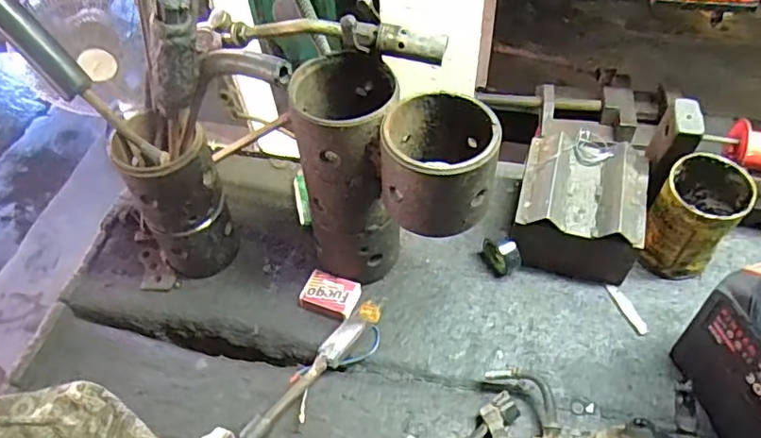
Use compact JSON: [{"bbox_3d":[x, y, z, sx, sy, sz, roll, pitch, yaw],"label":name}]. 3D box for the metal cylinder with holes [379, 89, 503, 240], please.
[{"bbox_3d":[0.047,-0.046,0.458,0.093,0.074,0.093,2,53,4],"label":"metal cylinder with holes"}]

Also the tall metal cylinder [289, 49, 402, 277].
[{"bbox_3d":[-0.027,-0.036,0.545,0.087,0.215,0.090,2,53,5],"label":"tall metal cylinder"}]

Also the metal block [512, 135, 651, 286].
[{"bbox_3d":[0.207,-0.014,0.605,0.117,0.092,0.130,12,54,12],"label":"metal block"}]

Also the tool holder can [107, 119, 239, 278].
[{"bbox_3d":[-0.191,-0.014,0.578,0.081,0.175,0.065,-22,55,-14],"label":"tool holder can"}]

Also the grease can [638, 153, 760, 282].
[{"bbox_3d":[0.306,0.001,0.575,0.067,0.112,0.071,-2,52,2],"label":"grease can"}]

